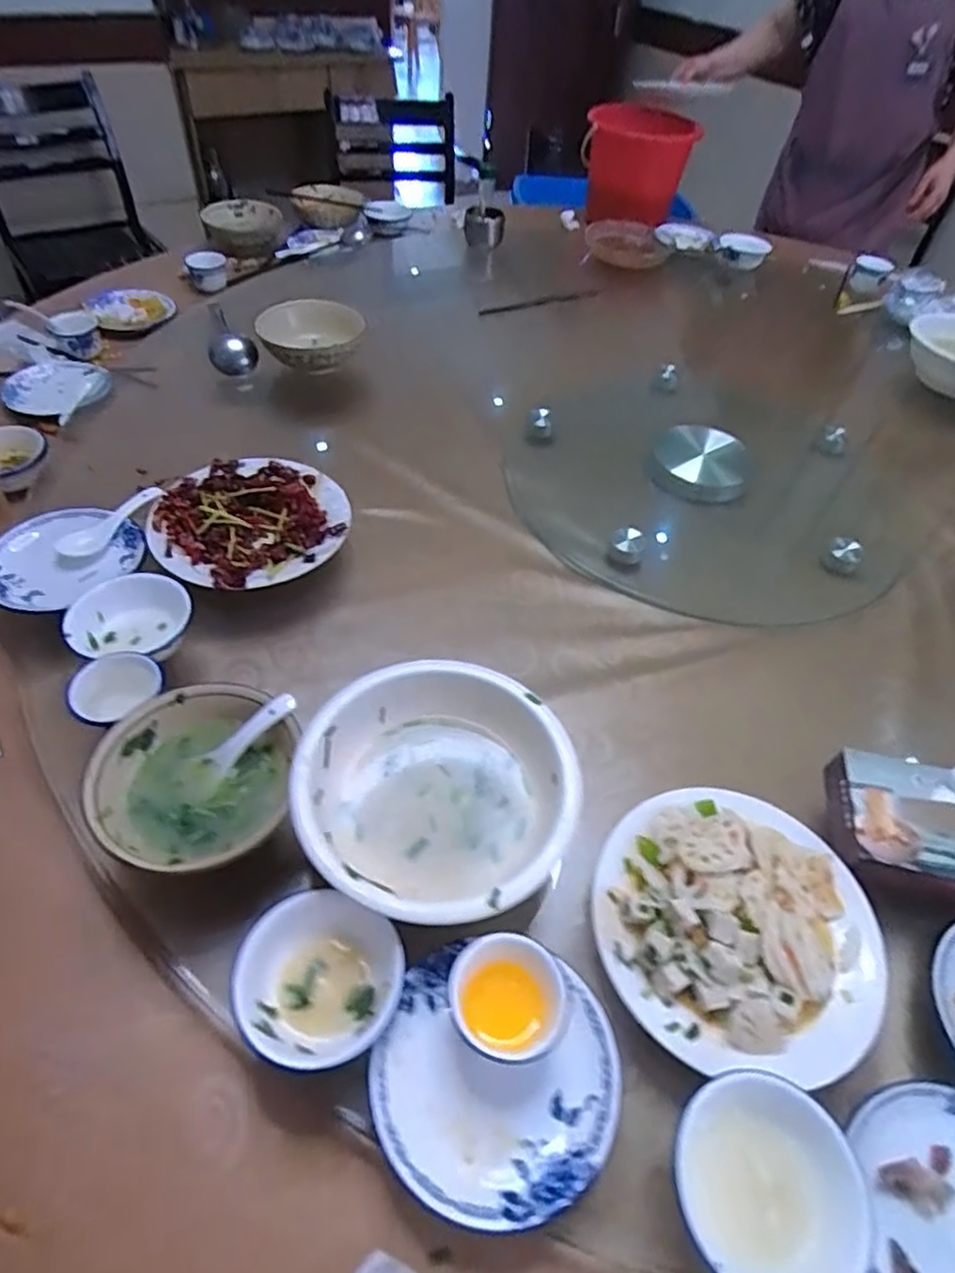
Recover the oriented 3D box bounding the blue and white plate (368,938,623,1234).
[{"bbox_3d":[0.013,0.296,0.448,0.157,0.016,0.147,2,50,-2],"label":"blue and white plate"}]

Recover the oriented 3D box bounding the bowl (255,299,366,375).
[{"bbox_3d":[-0.254,-0.462,1.026,0.147,0.063,0.156,2,50,-2],"label":"bowl"}]

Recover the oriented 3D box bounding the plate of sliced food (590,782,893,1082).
[{"bbox_3d":[0.203,0.217,0.516,0.216,0.037,0.211,2,50,-2],"label":"plate of sliced food"}]

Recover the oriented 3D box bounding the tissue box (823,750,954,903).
[{"bbox_3d":[0.400,0.168,0.573,0.191,0.046,0.116,10,50,4],"label":"tissue box"}]

